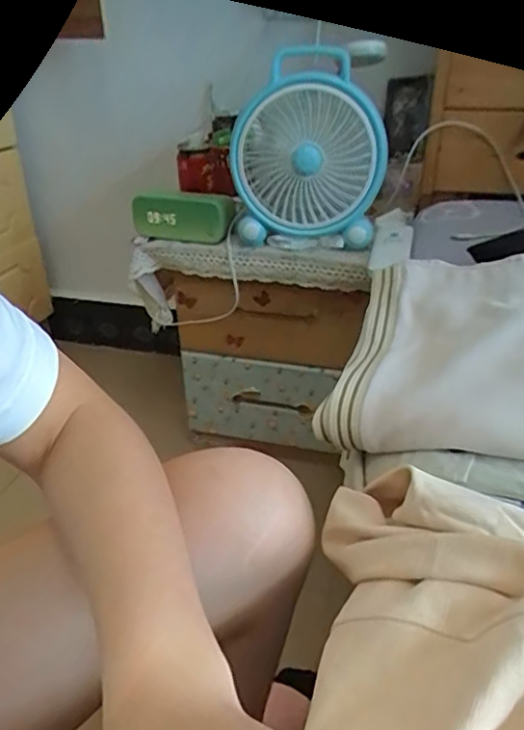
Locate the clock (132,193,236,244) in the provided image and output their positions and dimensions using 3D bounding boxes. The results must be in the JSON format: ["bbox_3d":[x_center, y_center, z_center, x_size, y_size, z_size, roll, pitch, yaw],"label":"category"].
[{"bbox_3d":[-0.118,-0.220,0.840,0.155,0.057,0.046,12,32,21],"label":"clock"}]

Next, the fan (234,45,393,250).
[{"bbox_3d":[0.061,-0.291,0.767,0.192,0.224,0.142,1,30,4],"label":"fan"}]

